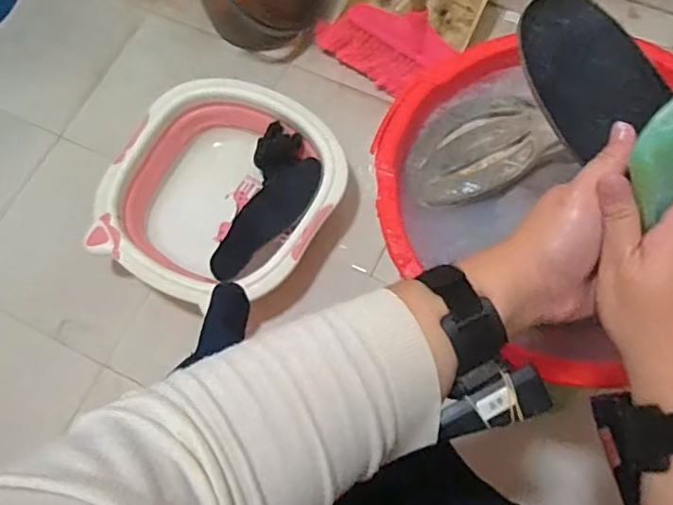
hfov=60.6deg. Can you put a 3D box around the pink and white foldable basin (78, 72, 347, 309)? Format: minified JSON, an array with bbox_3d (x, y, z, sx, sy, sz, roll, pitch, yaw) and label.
[{"bbox_3d":[-0.171,-0.092,0.889,0.335,0.120,0.338,22,72,10],"label":"pink and white foldable basin"}]

